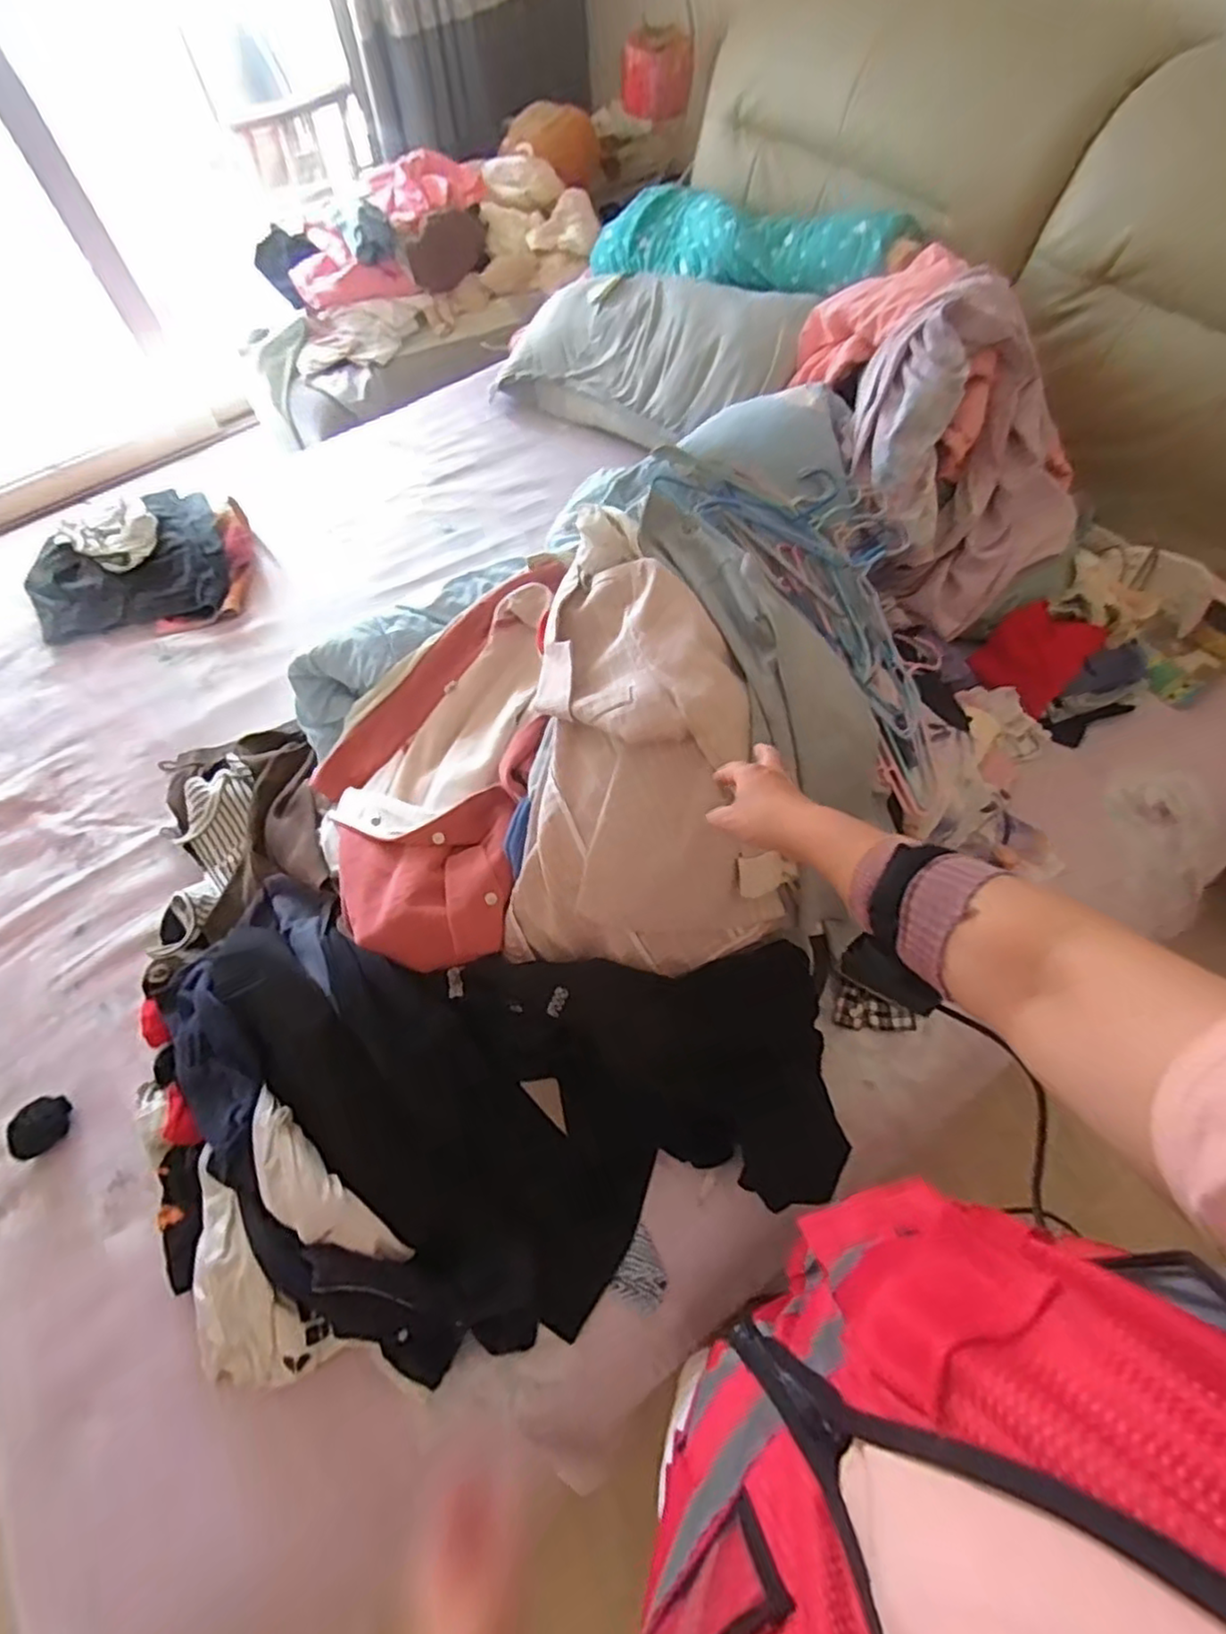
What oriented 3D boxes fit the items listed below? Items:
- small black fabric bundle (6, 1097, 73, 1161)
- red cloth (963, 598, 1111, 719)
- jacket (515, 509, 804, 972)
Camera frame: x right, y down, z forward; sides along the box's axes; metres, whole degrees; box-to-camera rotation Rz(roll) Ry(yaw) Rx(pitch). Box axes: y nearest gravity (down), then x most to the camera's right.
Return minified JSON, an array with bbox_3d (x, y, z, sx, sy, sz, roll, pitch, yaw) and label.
[{"bbox_3d":[-0.740,0.399,0.892,0.044,0.047,0.077,1,62,4],"label":"small black fabric bundle"},{"bbox_3d":[0.681,-0.261,1.139,0.125,0.148,0.146,-41,67,-17],"label":"red cloth"},{"bbox_3d":[0.036,-0.089,0.810,0.315,0.137,0.526,-3,92,2],"label":"jacket"}]

